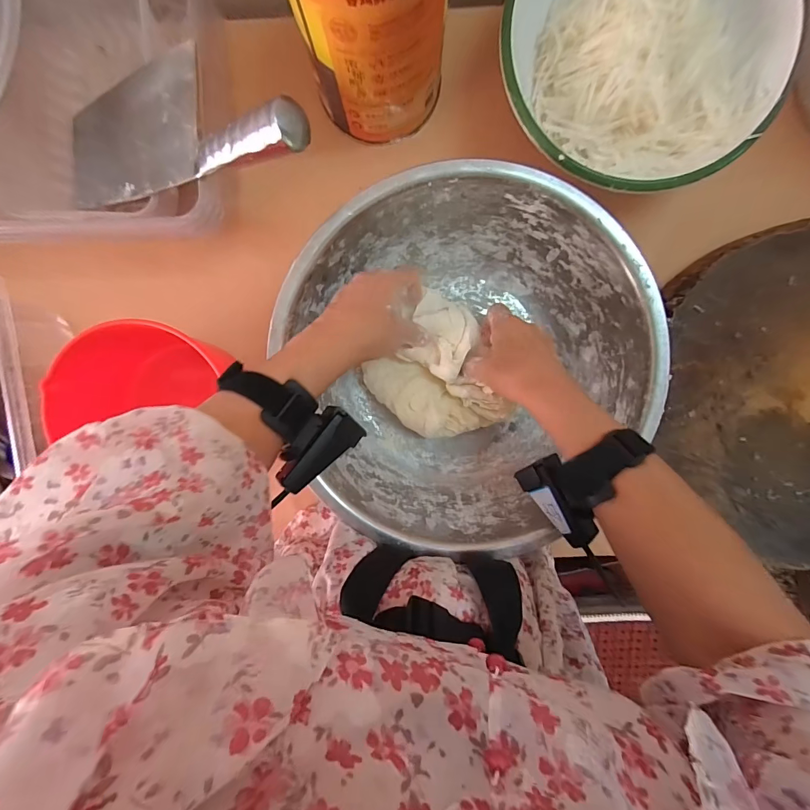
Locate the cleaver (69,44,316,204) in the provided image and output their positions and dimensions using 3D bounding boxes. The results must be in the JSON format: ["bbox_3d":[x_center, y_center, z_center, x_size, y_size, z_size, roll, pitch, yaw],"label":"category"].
[{"bbox_3d":[-0.203,-0.230,0.334,0.317,0.025,0.114,18,96,29],"label":"cleaver"}]

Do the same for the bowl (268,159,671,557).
[{"bbox_3d":[0.048,-0.041,0.395,0.316,0.113,0.331,0,96,1],"label":"bowl"}]

